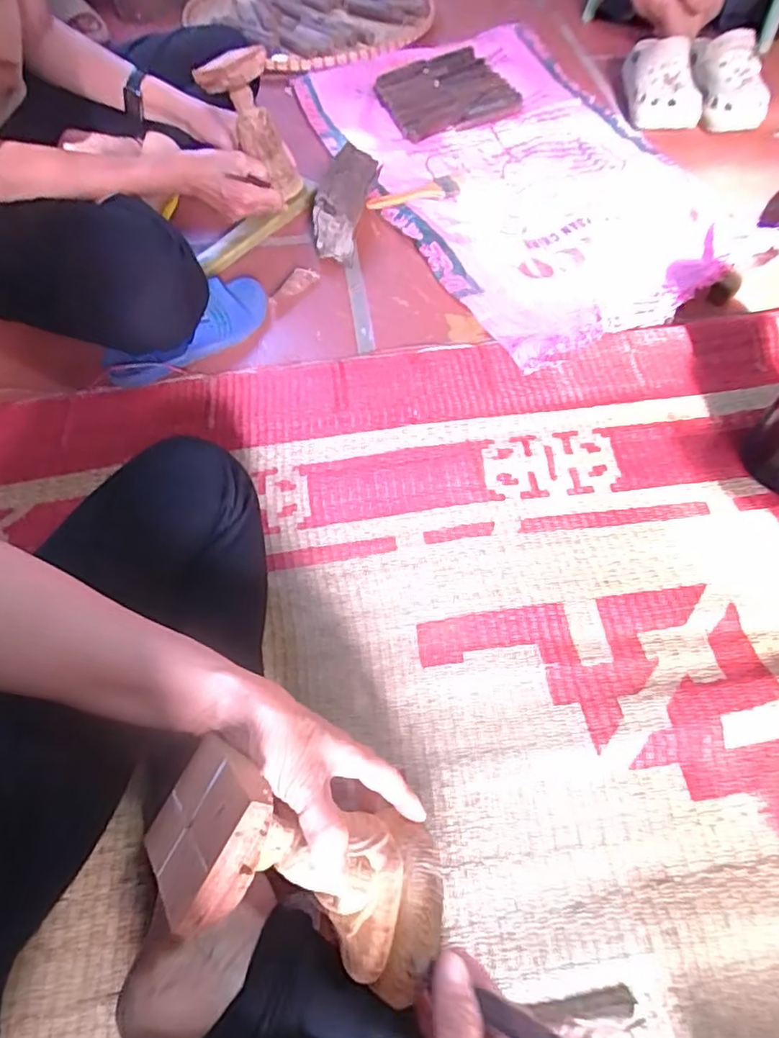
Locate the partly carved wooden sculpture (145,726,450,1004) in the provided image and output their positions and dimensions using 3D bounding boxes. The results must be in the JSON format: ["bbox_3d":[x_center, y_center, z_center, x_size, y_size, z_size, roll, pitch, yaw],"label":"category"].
[{"bbox_3d":[-0.041,0.205,0.335,0.176,0.079,0.085,39,62,-23],"label":"partly carved wooden sculpture"}]

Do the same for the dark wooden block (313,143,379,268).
[{"bbox_3d":[-0.062,-0.466,0.837,0.070,0.054,0.198,6,60,8],"label":"dark wooden block"}]

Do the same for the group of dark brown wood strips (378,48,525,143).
[{"bbox_3d":[0.098,-0.756,1.016,0.237,0.042,0.211,-28,62,-12],"label":"group of dark brown wood strips"}]

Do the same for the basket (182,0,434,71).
[{"bbox_3d":[-0.152,-1.053,1.188,0.427,0.064,0.455,-33,63,-15],"label":"basket"}]

